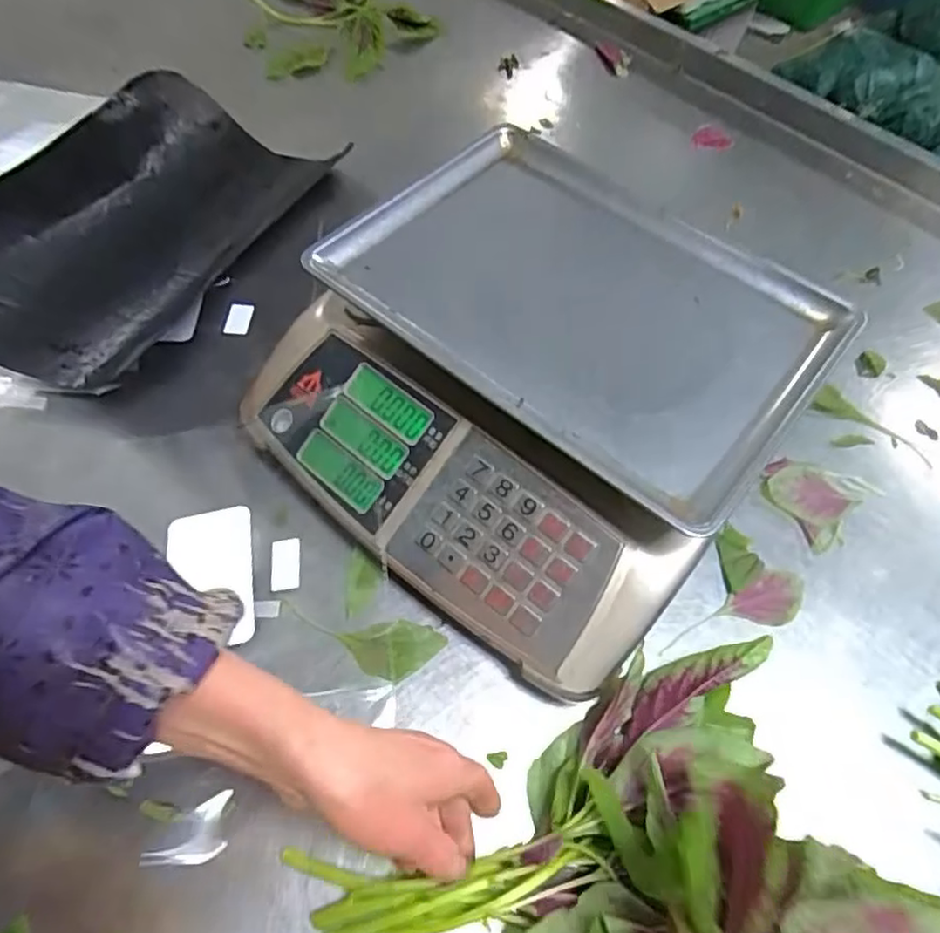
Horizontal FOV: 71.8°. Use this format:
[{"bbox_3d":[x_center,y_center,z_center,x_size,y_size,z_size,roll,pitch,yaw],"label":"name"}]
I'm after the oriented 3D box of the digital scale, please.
[{"bbox_3d":[0.041,-0.066,0.492,0.351,0.117,0.331,36,61,17],"label":"digital scale"}]

